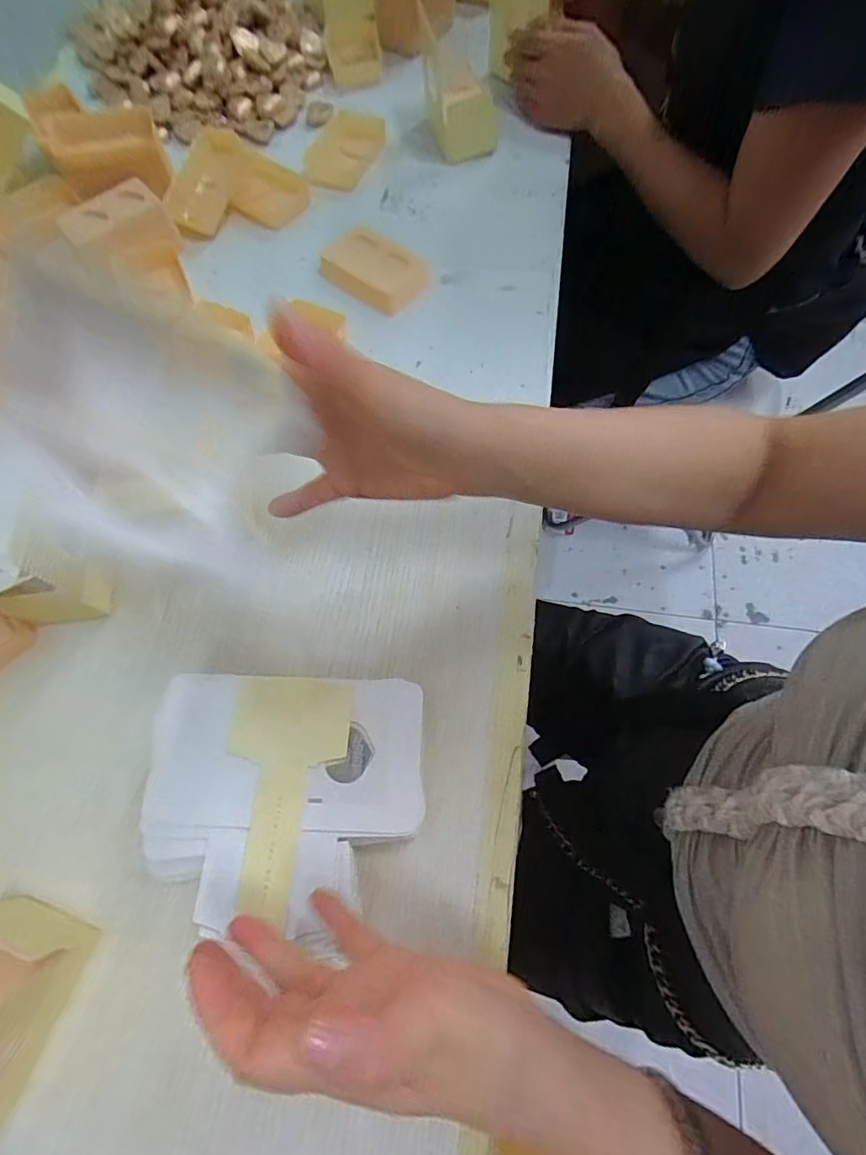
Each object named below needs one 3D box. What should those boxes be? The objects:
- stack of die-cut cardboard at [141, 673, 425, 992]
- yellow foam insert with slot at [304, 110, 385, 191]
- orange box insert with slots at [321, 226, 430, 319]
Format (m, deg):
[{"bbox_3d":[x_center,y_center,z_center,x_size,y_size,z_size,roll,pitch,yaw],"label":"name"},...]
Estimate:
[{"bbox_3d":[-0.097,0.142,0.338,0.176,0.024,0.146,1,69,2],"label":"stack of die-cut cardboard"},{"bbox_3d":[-0.100,-0.493,0.588,0.066,0.021,0.107,19,71,8],"label":"yellow foam insert with slot"},{"bbox_3d":[-0.054,-0.307,0.511,0.104,0.020,0.071,37,74,14],"label":"orange box insert with slots"}]

